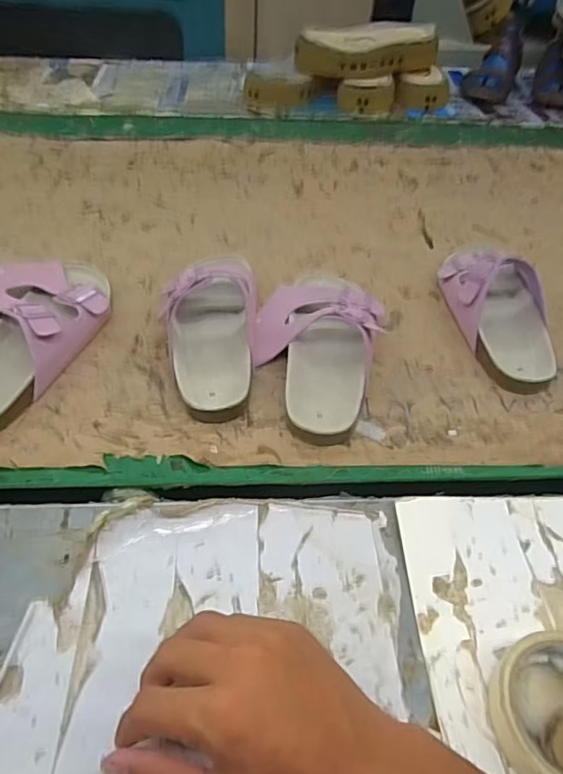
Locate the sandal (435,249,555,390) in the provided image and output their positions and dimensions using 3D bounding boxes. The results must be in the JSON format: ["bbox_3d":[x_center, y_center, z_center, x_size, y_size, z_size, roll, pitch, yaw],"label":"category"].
[{"bbox_3d":[0.233,-0.090,0.607,0.106,0.066,0.200,2,44,4],"label":"sandal"}]

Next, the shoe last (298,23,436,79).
[{"bbox_3d":[0.168,-0.667,1.109,0.275,0.066,0.110,-19,47,-17],"label":"shoe last"}]

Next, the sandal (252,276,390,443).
[{"bbox_3d":[0.036,-0.062,0.572,0.136,0.057,0.252,4,45,6],"label":"sandal"}]

